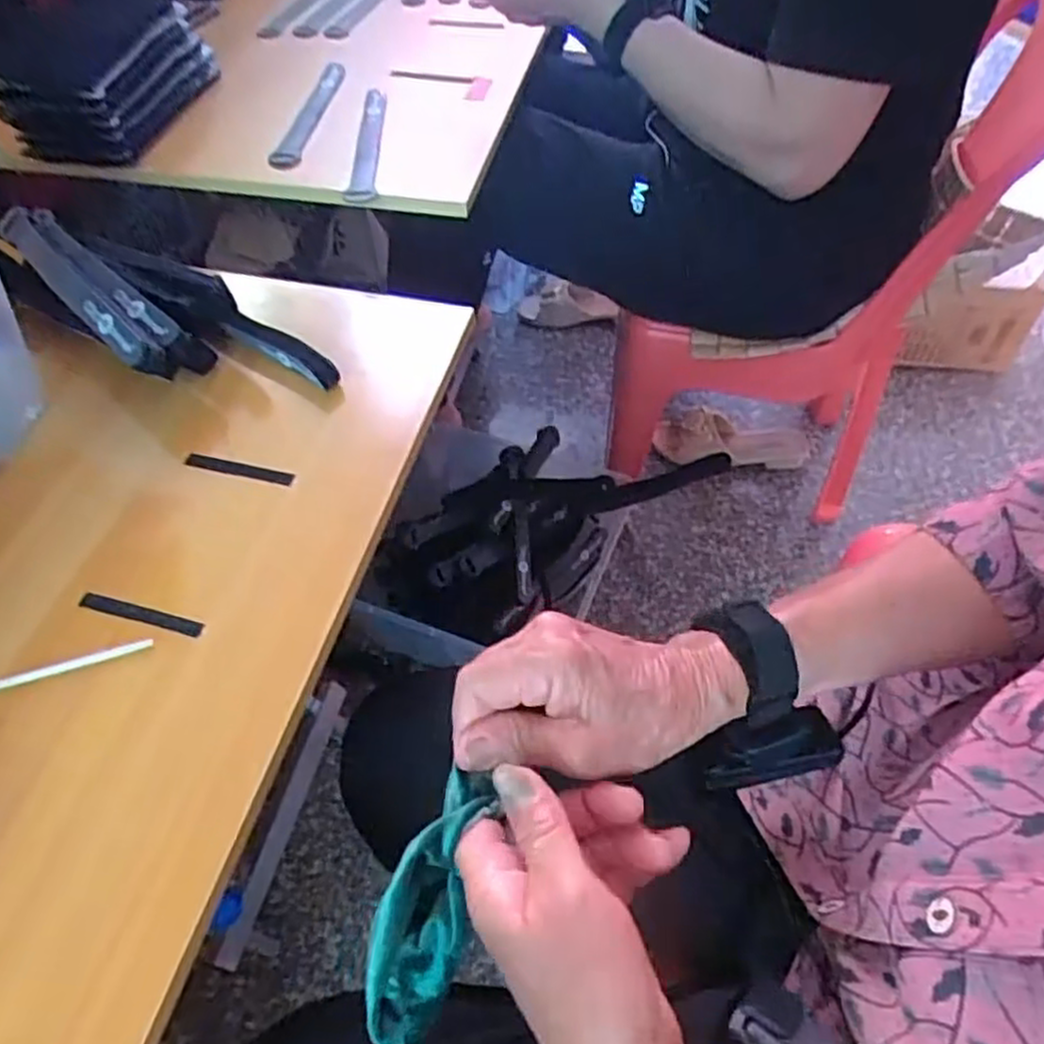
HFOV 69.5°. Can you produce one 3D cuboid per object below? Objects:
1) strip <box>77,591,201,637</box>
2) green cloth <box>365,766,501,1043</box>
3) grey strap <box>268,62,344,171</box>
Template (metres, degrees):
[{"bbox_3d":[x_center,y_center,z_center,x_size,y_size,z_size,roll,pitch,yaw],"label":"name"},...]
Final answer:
[{"bbox_3d":[-0.214,0.052,0.421,0.074,0.006,0.011,12,52,9],"label":"strip"},{"bbox_3d":[-0.042,0.172,0.327,0.035,0.028,0.121,15,86,15],"label":"green cloth"},{"bbox_3d":[-0.194,-0.375,0.691,0.031,0.011,0.193,2,52,5],"label":"grey strap"}]

